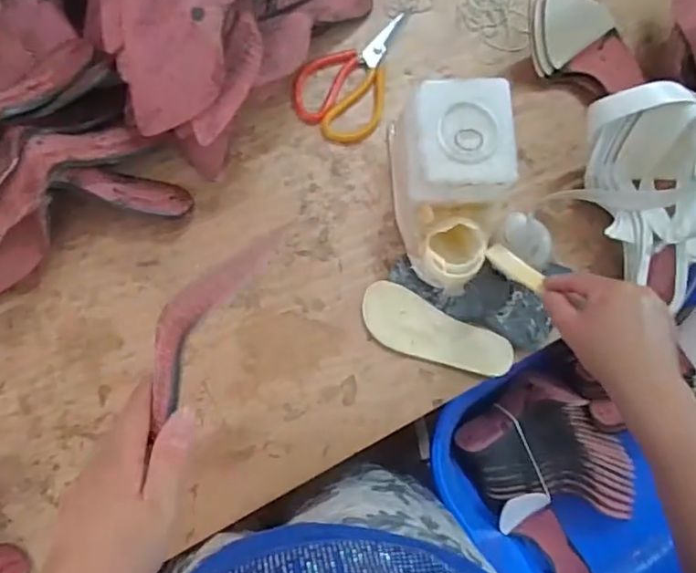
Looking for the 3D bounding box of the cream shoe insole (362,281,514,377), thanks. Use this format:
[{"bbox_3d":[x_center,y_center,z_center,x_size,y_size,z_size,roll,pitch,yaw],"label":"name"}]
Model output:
[{"bbox_3d":[0.101,0.056,0.656,0.182,0.013,0.064,26,81,-2],"label":"cream shoe insole"}]

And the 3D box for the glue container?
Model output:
[{"bbox_3d":[0.120,-0.106,0.625,0.113,0.119,0.198,-6,83,-7],"label":"glue container"}]

